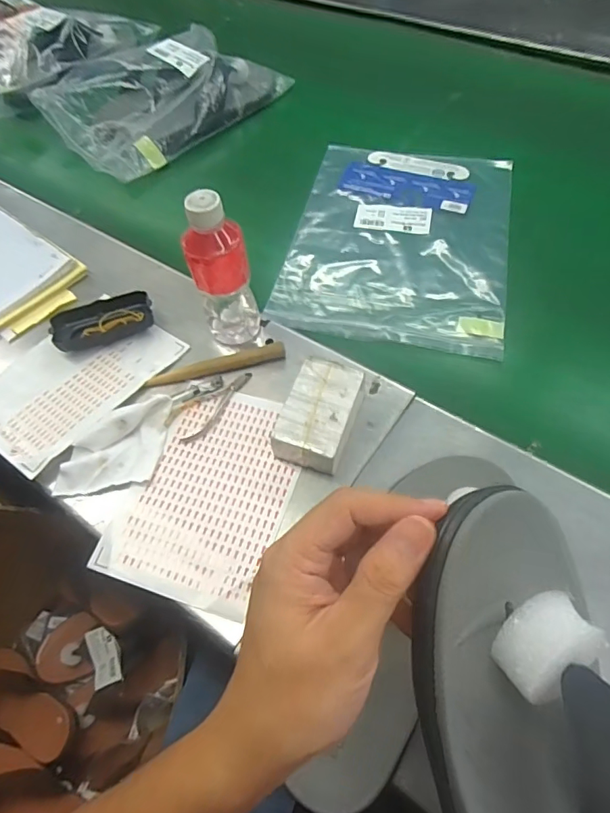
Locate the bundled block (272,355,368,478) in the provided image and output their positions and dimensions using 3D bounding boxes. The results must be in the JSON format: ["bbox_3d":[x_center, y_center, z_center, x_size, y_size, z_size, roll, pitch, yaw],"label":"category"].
[{"bbox_3d":[0.014,0.010,0.479,0.069,0.044,0.107,14,58,11],"label":"bundled block"}]

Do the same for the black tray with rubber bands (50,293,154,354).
[{"bbox_3d":[-0.233,-0.102,0.576,0.112,0.026,0.051,-17,57,-9],"label":"black tray with rubber bands"}]

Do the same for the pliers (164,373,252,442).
[{"bbox_3d":[-0.096,-0.004,0.519,0.101,0.008,0.040,-39,63,-21],"label":"pliers"}]

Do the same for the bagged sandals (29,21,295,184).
[{"bbox_3d":[-0.236,-0.531,0.826,0.233,0.078,0.358,35,64,22],"label":"bagged sandals"}]

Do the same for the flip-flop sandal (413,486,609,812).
[{"bbox_3d":[0.089,0.131,0.182,0.081,0.056,0.193,-5,76,-2],"label":"flip-flop sandal"}]

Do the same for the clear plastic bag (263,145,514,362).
[{"bbox_3d":[0.125,-0.224,0.661,0.271,0.012,0.369,11,57,9],"label":"clear plastic bag"}]

